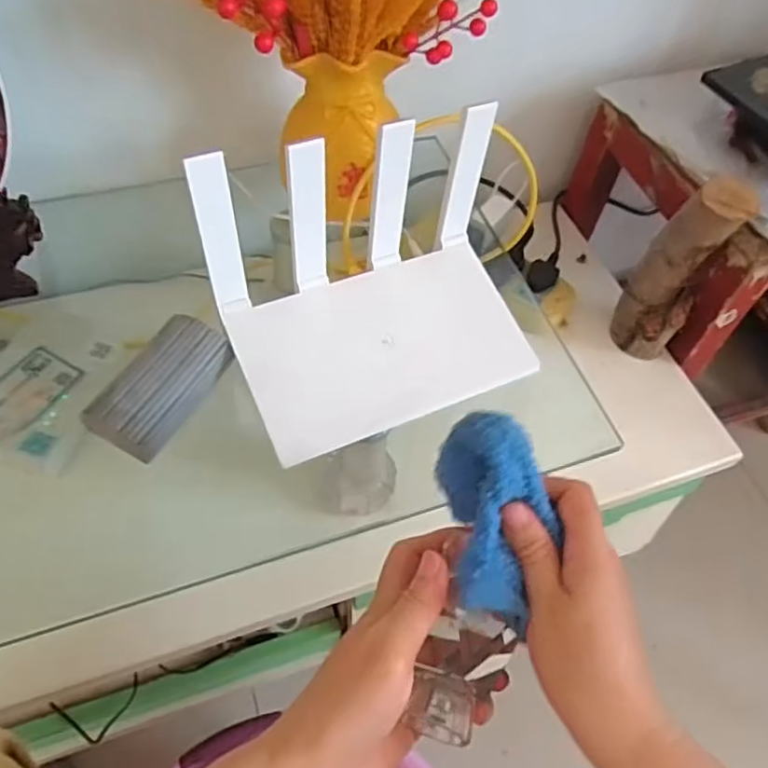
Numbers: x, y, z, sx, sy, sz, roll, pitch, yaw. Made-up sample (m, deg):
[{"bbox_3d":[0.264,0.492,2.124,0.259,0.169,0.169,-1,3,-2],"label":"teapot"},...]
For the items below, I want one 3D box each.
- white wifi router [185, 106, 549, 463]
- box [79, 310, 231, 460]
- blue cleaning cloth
[{"bbox_3d":[-0.001,-0.072,0.483,0.218,0.161,0.140,-19,60,-17],"label":"white wifi router"},{"bbox_3d":[-0.163,0.000,0.488,0.055,0.023,0.110,26,58,12],"label":"box"},{"bbox_3d":[0.060,0.072,0.356,0.051,0.044,0.107,0,73,-5],"label":"blue cleaning cloth"}]

